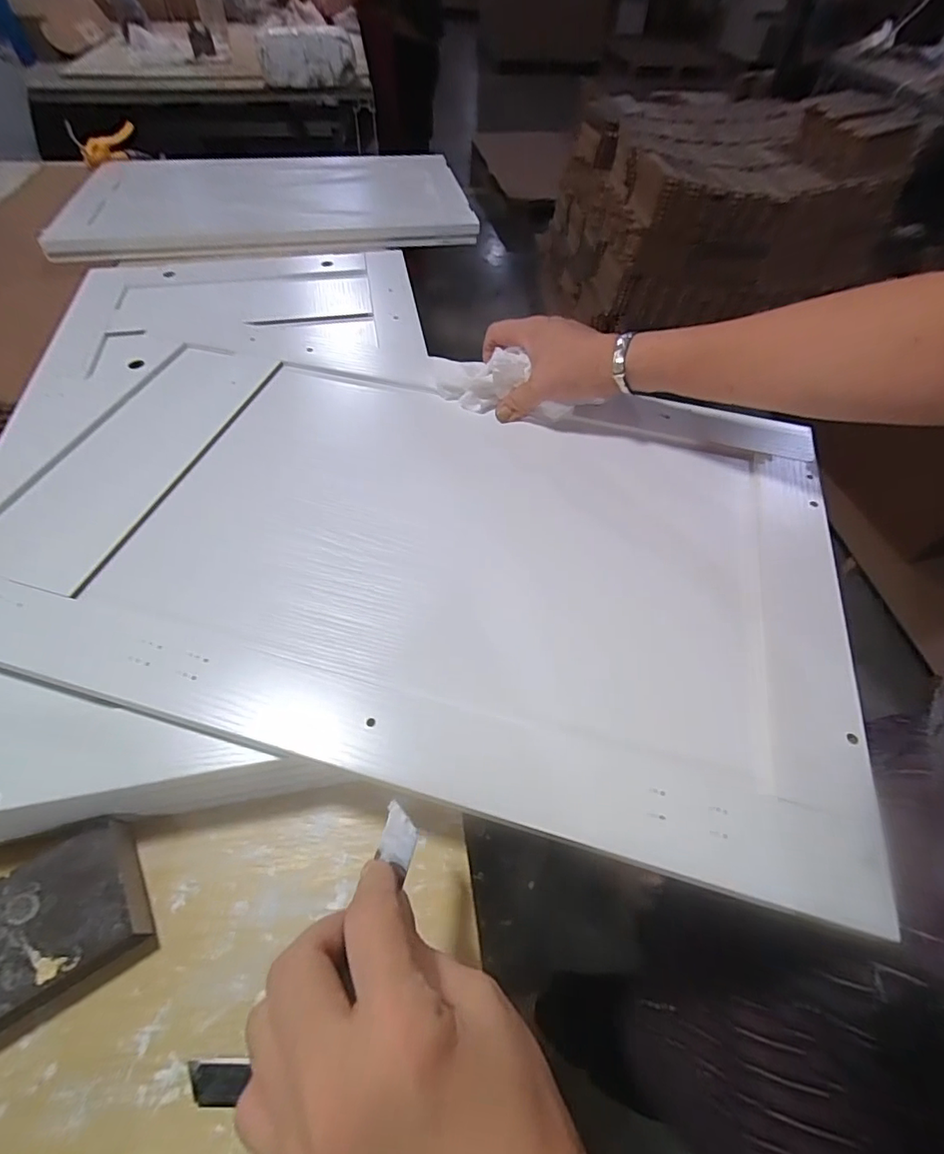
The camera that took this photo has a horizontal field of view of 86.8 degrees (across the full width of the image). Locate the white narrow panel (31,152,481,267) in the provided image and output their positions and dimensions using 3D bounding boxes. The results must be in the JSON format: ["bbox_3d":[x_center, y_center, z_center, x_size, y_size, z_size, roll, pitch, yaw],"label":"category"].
[{"bbox_3d":[-0.339,-0.680,0.881,0.634,0.022,0.437,-7,55,-7],"label":"white narrow panel"}]

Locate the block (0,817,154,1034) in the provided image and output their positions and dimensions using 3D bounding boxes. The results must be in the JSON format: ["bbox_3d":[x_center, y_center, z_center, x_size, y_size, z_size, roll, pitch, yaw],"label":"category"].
[{"bbox_3d":[-0.235,0.194,0.274,0.100,0.025,0.070,-27,60,-20],"label":"block"}]

